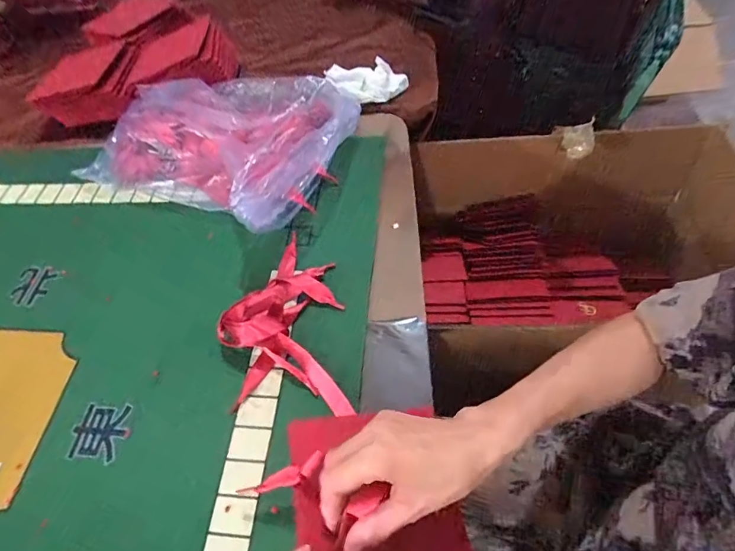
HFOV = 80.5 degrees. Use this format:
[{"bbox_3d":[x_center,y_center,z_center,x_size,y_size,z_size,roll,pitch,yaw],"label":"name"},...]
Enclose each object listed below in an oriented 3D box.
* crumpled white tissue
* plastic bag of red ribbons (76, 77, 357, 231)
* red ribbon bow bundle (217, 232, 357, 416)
[{"bbox_3d":[-0.001,-0.311,0.689,0.125,0.032,0.083,-24,57,-9],"label":"crumpled white tissue"},{"bbox_3d":[-0.212,-0.197,0.609,0.357,0.102,0.249,22,62,20],"label":"plastic bag of red ribbons"},{"bbox_3d":[-0.094,0.047,0.476,0.125,0.045,0.214,-9,56,1],"label":"red ribbon bow bundle"}]

